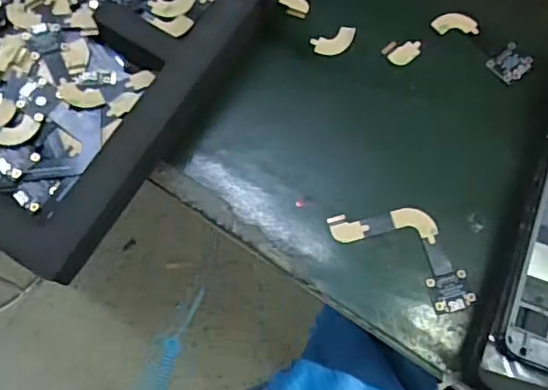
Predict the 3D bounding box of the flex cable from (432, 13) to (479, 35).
[{"bbox_3d":[0.104,-0.099,0.331,0.025,0.004,0.014,0,72,1],"label":"flex cable"}]

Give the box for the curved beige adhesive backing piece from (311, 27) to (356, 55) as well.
[{"bbox_3d":[0.035,-0.087,0.331,0.025,0.004,0.013,-20,87,1],"label":"curved beige adhesive backing piece"}]

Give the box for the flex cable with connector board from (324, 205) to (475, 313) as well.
[{"bbox_3d":[0.070,0.027,0.298,0.079,0.005,0.037,37,76,11],"label":"flex cable with connector board"}]

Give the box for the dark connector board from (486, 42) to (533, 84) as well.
[{"bbox_3d":[0.133,-0.074,0.323,0.021,0.004,0.019,-41,76,-12],"label":"dark connector board"}]

